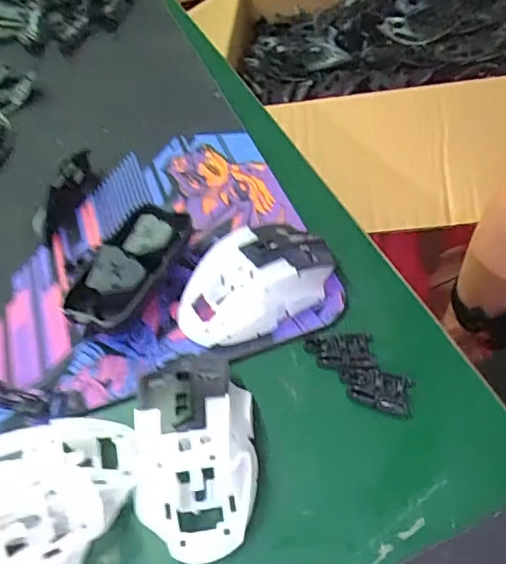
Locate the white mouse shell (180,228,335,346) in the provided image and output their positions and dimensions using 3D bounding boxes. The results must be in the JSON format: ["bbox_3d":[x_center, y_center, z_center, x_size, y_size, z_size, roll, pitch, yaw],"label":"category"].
[{"bbox_3d":[0.003,-0.002,0.387,0.115,0.037,0.064,-33,54,-21],"label":"white mouse shell"}]

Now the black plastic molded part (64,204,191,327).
[{"bbox_3d":[-0.088,-0.008,0.405,0.050,0.030,0.108,15,52,19],"label":"black plastic molded part"}]

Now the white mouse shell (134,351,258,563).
[{"bbox_3d":[-0.032,0.086,0.316,0.064,0.034,0.119,-6,49,1],"label":"white mouse shell"}]

